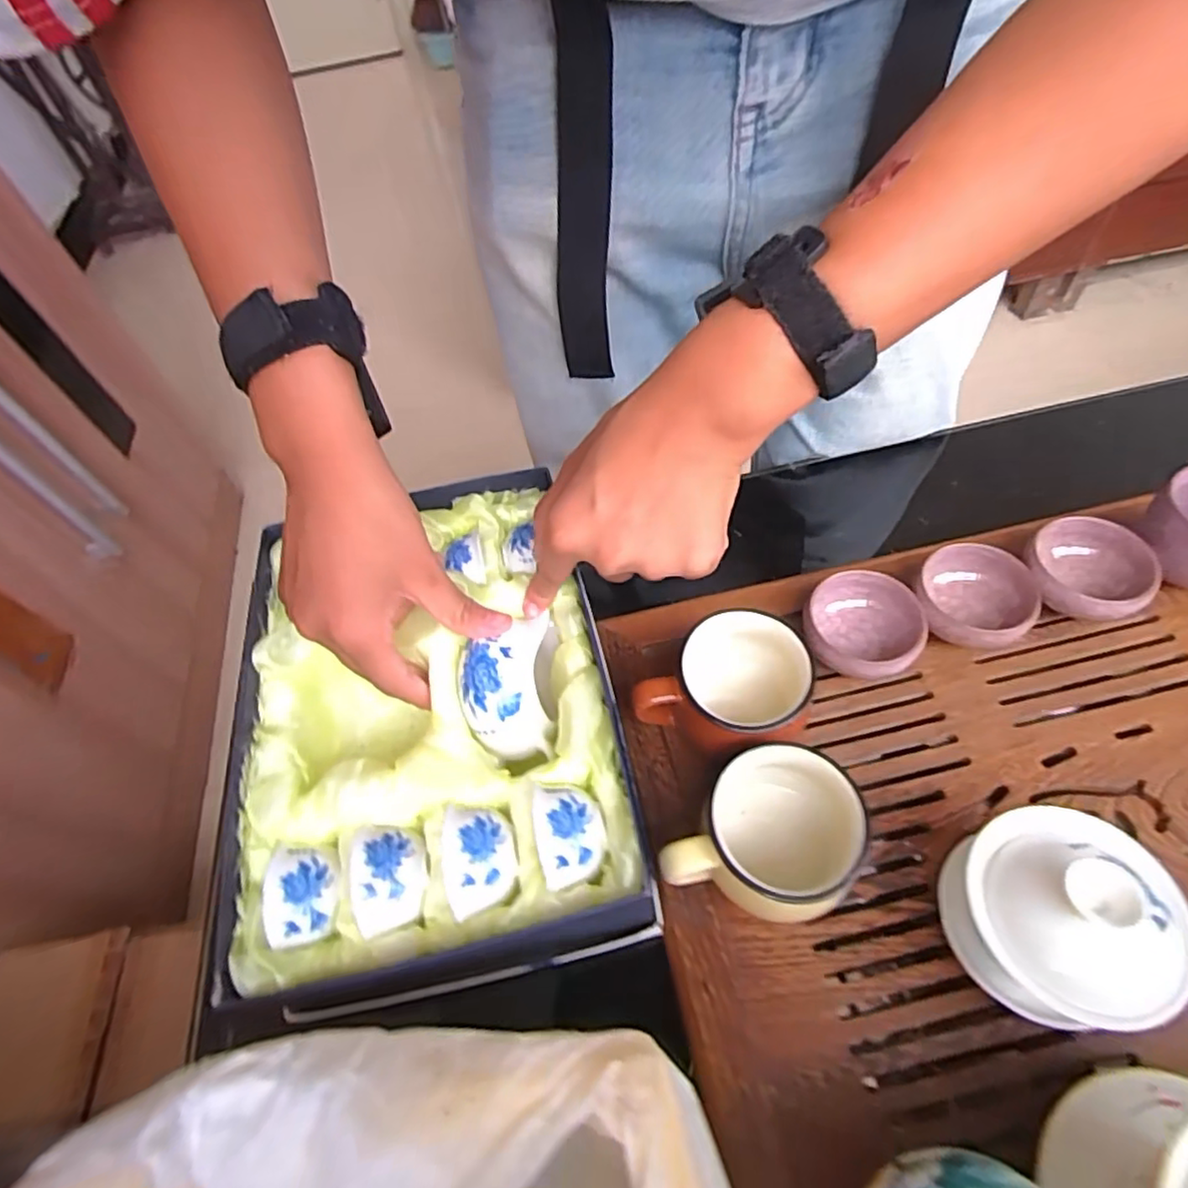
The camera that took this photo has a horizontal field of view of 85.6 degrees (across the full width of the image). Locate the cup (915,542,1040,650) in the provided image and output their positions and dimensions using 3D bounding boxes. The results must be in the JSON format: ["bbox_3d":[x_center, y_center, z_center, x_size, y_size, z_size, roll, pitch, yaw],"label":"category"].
[{"bbox_3d":[0.221,0.008,0.382,0.064,0.036,0.073,29,63,21],"label":"cup"}]

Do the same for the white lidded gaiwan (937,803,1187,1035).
[{"bbox_3d":[0.199,0.138,0.276,0.074,0.072,0.080,-2,56,3],"label":"white lidded gaiwan"}]

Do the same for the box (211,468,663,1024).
[{"bbox_3d":[-0.083,0.064,0.350,0.194,0.074,0.265,-13,56,-4],"label":"box"}]

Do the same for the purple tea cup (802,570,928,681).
[{"bbox_3d":[0.158,0.021,0.378,0.060,0.031,0.065,-2,56,3],"label":"purple tea cup"}]

